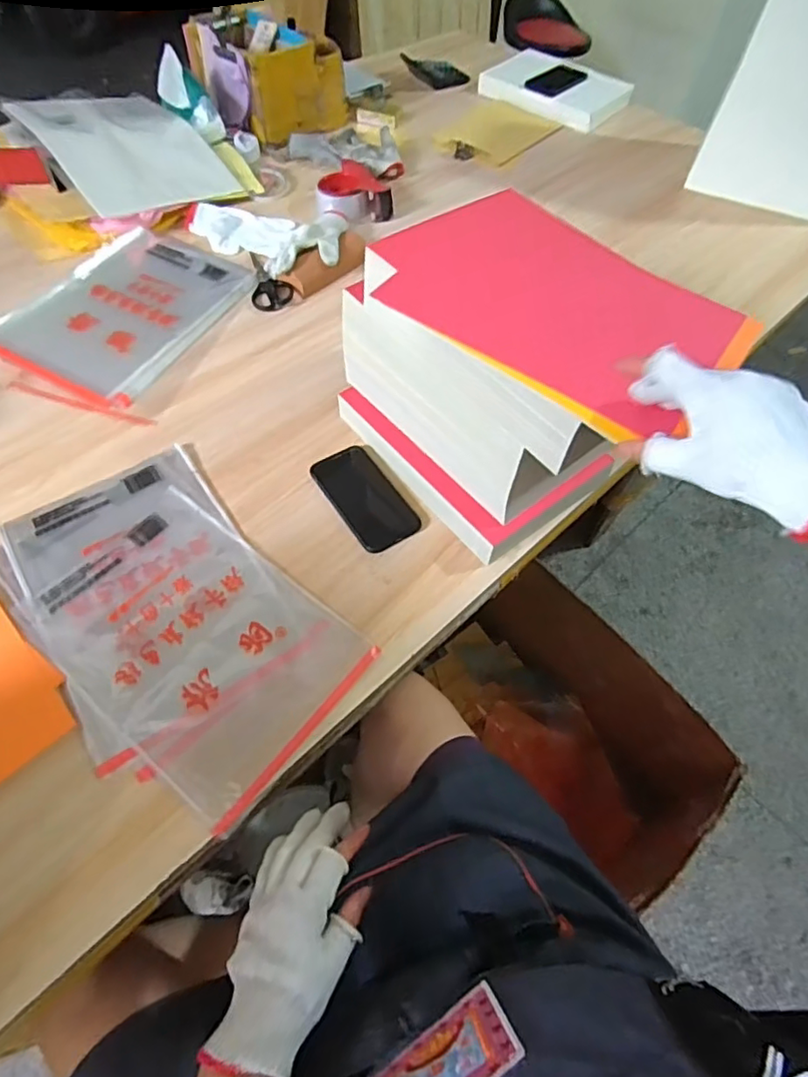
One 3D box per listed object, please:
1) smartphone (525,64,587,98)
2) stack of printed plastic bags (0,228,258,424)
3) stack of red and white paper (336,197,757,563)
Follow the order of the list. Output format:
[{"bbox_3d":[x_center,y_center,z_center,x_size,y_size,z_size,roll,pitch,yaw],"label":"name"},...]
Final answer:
[{"bbox_3d":[0.347,-1.040,1.316,0.089,0.010,0.160,41,67,18],"label":"smartphone"},{"bbox_3d":[-0.411,-0.340,0.860,0.267,0.018,0.368,16,58,7],"label":"stack of printed plastic bags"},{"bbox_3d":[0.114,-0.184,0.639,0.239,0.246,0.354,-33,67,-21],"label":"stack of red and white paper"}]

